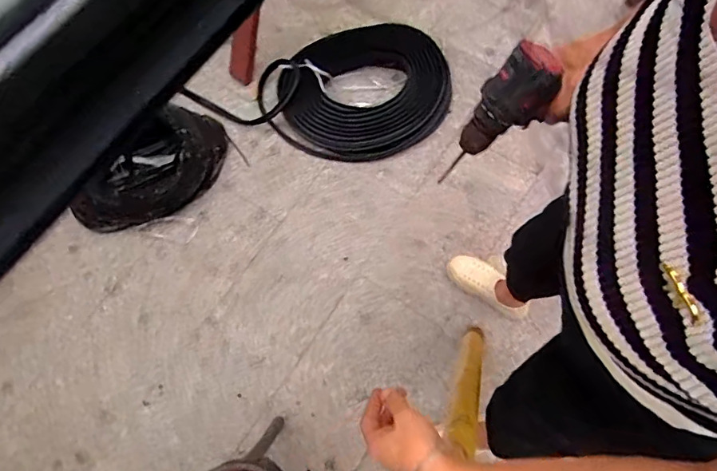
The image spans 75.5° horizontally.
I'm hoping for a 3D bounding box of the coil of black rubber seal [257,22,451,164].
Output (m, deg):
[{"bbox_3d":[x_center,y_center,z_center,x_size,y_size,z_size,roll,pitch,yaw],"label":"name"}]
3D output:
[{"bbox_3d":[0.024,-0.515,1.620,0.679,0.070,0.527,-35,75,-9],"label":"coil of black rubber seal"}]

